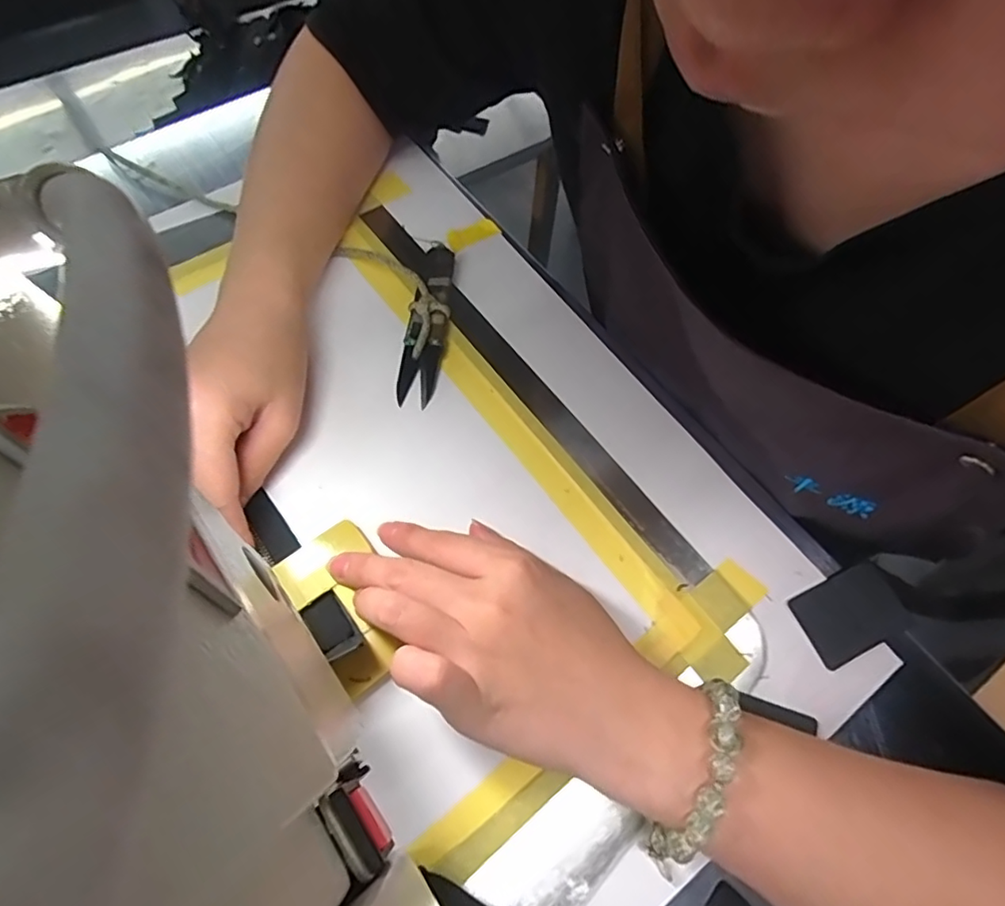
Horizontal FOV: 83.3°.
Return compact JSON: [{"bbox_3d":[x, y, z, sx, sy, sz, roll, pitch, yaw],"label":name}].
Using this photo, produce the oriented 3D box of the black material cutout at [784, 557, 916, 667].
[{"bbox_3d":[0.168,0.077,0.273,0.050,0.005,0.035,-22,67,-13],"label":"black material cutout"}]

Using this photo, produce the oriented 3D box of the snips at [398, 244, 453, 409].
[{"bbox_3d":[-0.044,-0.077,0.333,0.024,0.016,0.102,4,64,-1],"label":"snips"}]

